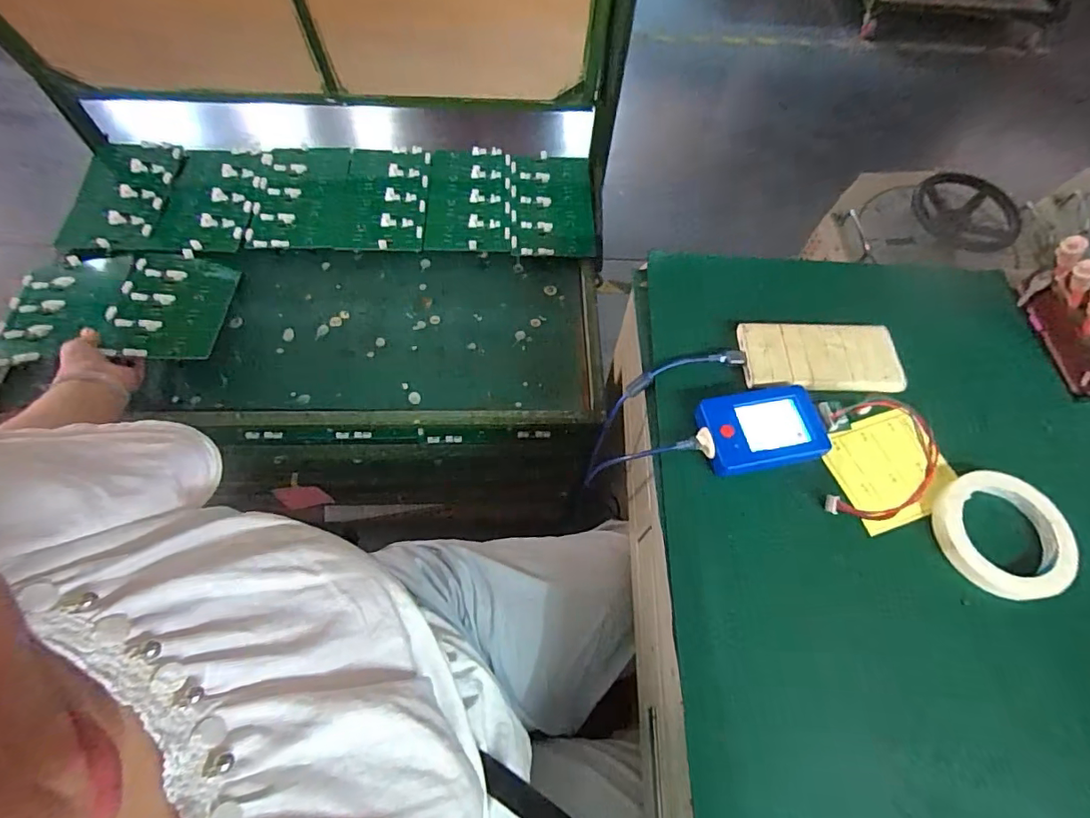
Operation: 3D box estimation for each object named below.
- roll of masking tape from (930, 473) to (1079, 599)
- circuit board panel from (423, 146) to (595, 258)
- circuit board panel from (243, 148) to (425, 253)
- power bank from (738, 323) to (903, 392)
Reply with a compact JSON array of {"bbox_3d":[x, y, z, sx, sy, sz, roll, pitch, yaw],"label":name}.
[{"bbox_3d":[0.387,0.105,0.435,0.104,0.016,0.103,1,62,-2],"label":"roll of masking tape"},{"bbox_3d":[-0.059,-0.357,0.879,0.274,0.010,0.229,1,65,-1],"label":"circuit board panel"},{"bbox_3d":[-0.342,-0.357,0.869,0.280,0.022,0.232,-1,62,-3],"label":"circuit board panel"},{"bbox_3d":[0.272,-0.051,0.507,0.152,0.014,0.075,2,62,-2],"label":"power bank"}]

